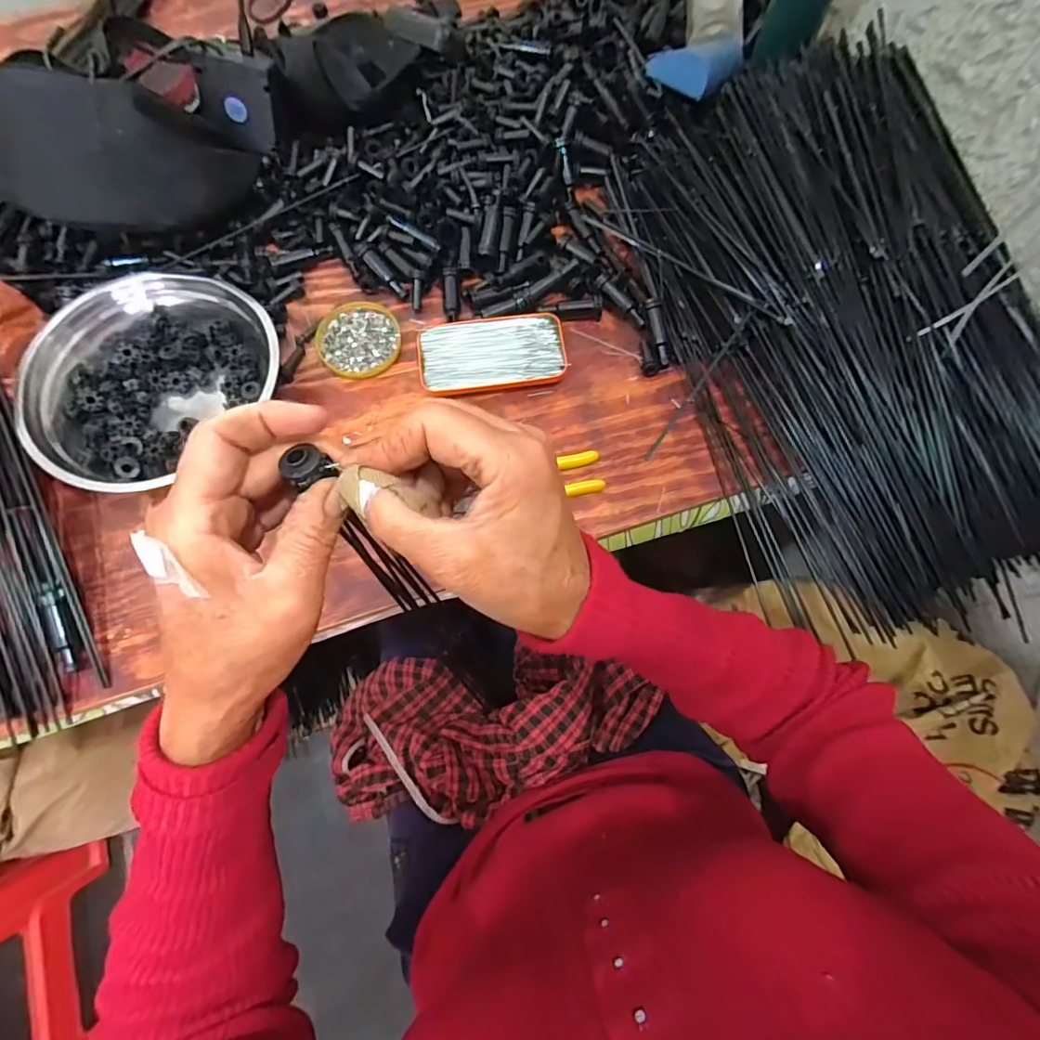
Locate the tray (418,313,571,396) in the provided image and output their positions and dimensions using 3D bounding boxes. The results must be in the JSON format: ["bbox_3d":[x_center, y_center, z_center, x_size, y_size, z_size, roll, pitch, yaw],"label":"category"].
[{"bbox_3d":[-0.028,-0.167,0.527,0.143,0.018,0.078,-10,73,-3],"label":"tray"}]

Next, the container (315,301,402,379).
[{"bbox_3d":[-0.166,-0.187,0.540,0.084,0.007,0.083,-1,73,-1],"label":"container"}]

